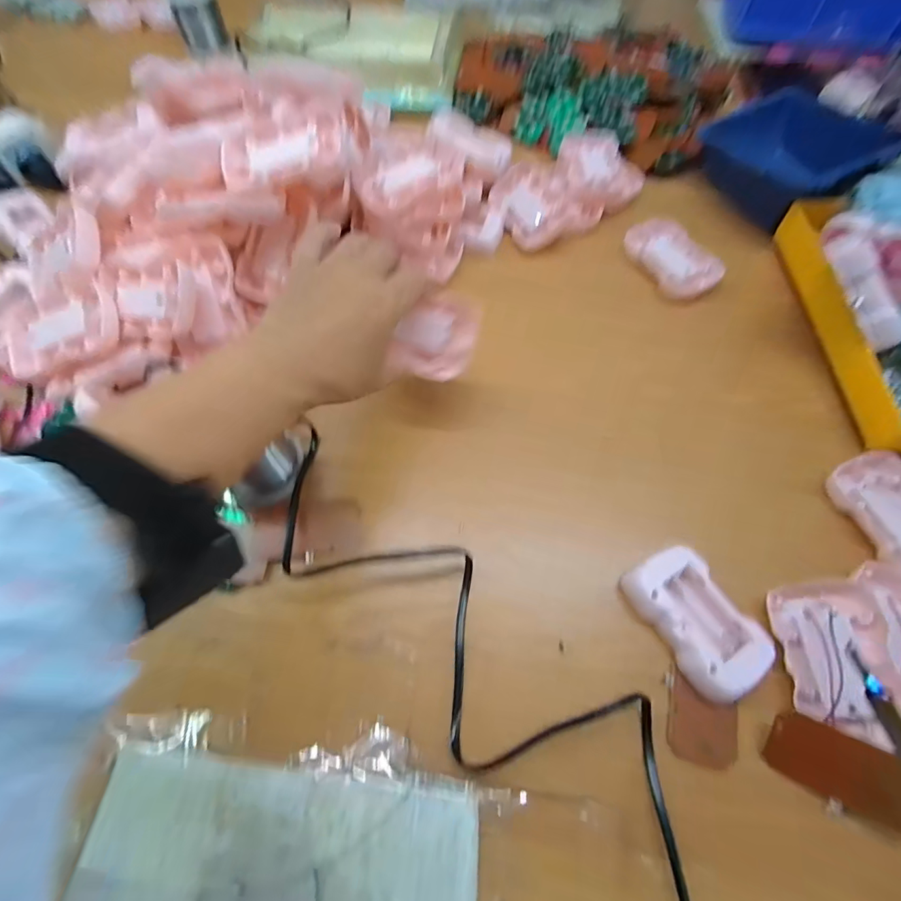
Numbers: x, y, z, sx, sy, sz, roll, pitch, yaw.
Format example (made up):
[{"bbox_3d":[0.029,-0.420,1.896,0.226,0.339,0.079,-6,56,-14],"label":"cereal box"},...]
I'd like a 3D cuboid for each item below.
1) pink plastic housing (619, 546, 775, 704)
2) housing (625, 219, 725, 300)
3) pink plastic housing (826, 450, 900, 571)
[{"bbox_3d":[0.151,0.103,0.284,0.052,0.016,0.084,-28,67,-13],"label":"pink plastic housing"},{"bbox_3d":[0.204,-0.178,0.429,0.054,0.014,0.089,-27,67,-13],"label":"housing"},{"bbox_3d":[0.304,0.045,0.314,0.055,0.016,0.089,-13,64,-7],"label":"pink plastic housing"}]

